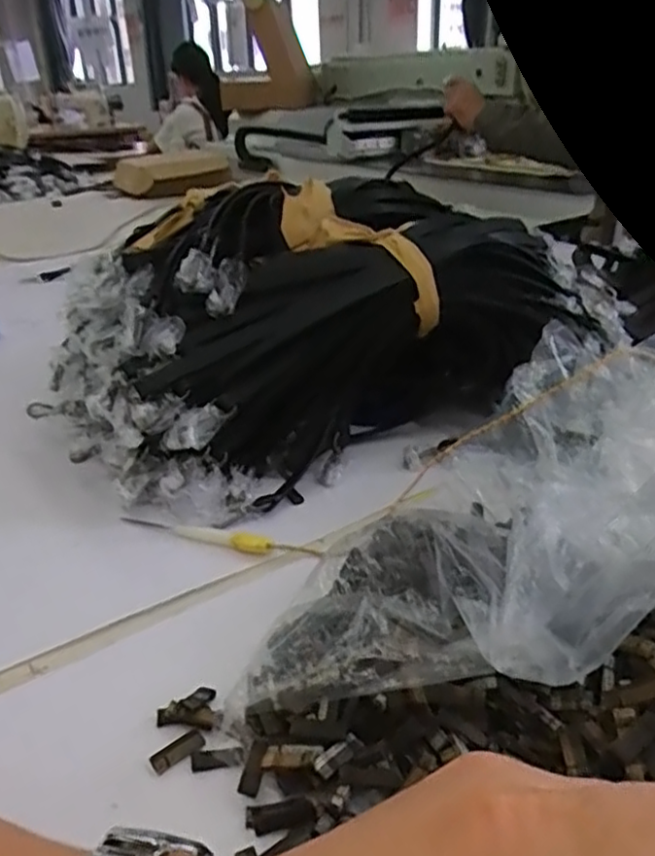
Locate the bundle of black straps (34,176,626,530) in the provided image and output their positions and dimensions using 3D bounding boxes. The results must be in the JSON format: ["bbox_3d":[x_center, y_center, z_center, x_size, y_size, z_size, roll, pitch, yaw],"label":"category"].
[{"bbox_3d":[0.012,-0.103,0.670,0.521,0.198,0.267,-16,31,-25],"label":"bundle of black straps"}]

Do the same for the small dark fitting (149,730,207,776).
[{"bbox_3d":[-0.078,0.169,0.356,0.028,0.006,0.011,-19,32,-29],"label":"small dark fitting"}]

